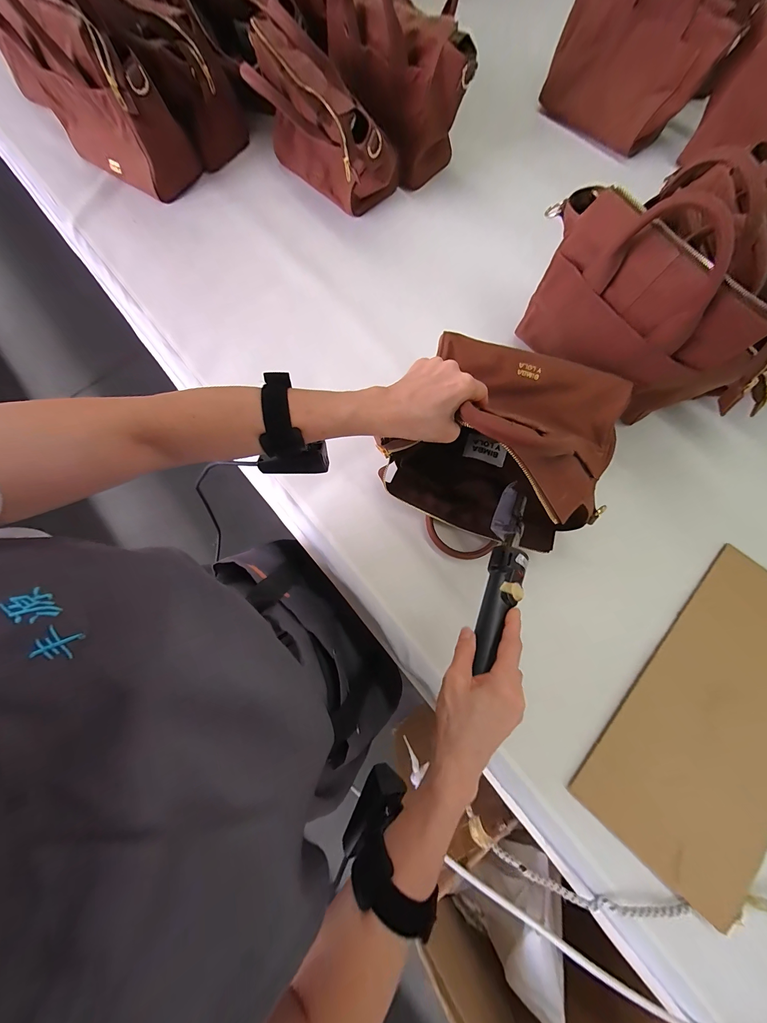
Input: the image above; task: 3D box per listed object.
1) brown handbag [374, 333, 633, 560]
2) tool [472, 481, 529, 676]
[{"bbox_3d":[0.137,-0.072,0.409,0.245,0.130,0.236,18,76,5],"label":"brown handbag"},{"bbox_3d":[0.134,0.056,0.356,0.036,0.028,0.230,21,53,6],"label":"tool"}]

